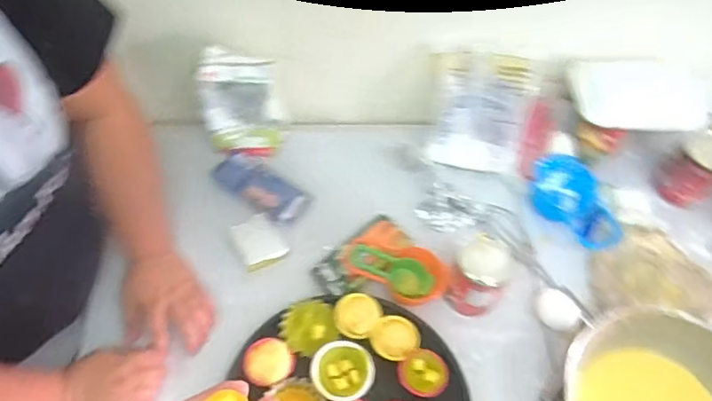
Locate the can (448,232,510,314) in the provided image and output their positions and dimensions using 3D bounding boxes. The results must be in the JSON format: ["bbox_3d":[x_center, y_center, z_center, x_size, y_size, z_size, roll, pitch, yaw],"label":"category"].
[{"bbox_3d":[0.157,0.100,0.735,0.069,0.101,0.066,1,56,-2],"label":"can"}]

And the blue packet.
[{"bbox_3d":[-0.137,-0.019,0.819,0.147,0.015,0.063,32,60,18],"label":"blue packet"}]

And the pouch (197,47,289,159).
[{"bbox_3d":[-0.161,-0.133,0.793,0.116,0.180,0.039,1,56,-2],"label":"pouch"}]

